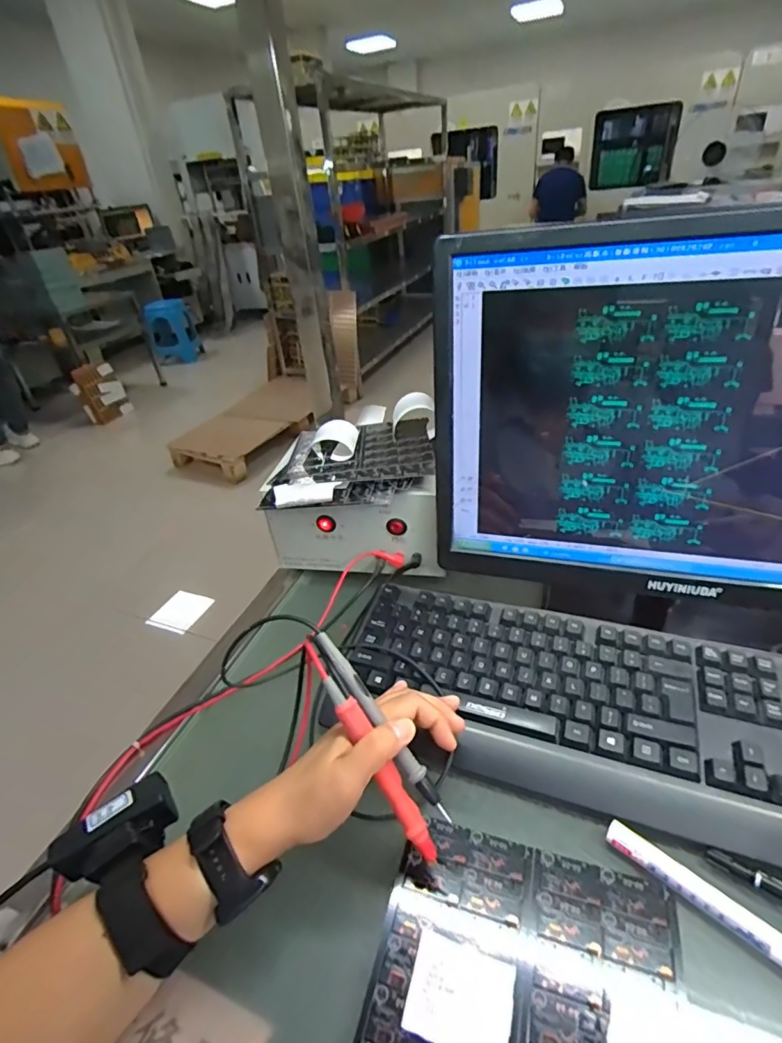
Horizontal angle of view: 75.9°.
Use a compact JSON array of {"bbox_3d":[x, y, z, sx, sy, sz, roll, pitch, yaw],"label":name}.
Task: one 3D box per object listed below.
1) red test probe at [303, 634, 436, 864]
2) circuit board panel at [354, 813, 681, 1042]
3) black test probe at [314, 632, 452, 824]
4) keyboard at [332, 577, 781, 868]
[{"bbox_3d":[-0.013,0.144,0.319,0.014,0.010,0.152,-29,81,-29],"label":"red test probe"},{"bbox_3d":[0.074,0.260,0.282,0.164,0.009,0.141,7,35,17],"label":"circuit board panel"},{"bbox_3d":[-0.007,0.131,0.325,0.014,0.008,0.138,-31,78,-32],"label":"black test probe"},{"bbox_3d":[0.165,0.150,0.411,0.426,0.038,0.155,10,38,21],"label":"keyboard"}]

